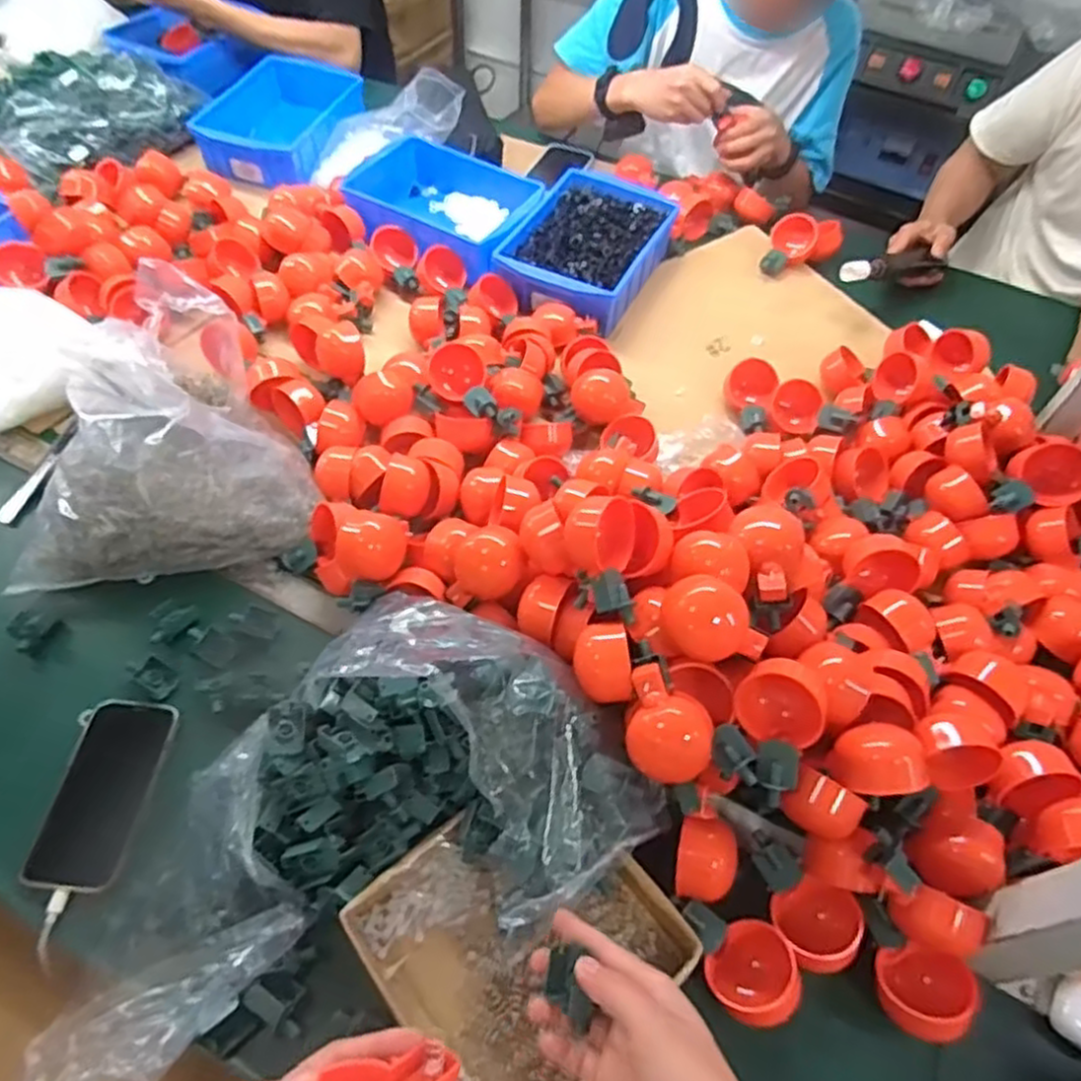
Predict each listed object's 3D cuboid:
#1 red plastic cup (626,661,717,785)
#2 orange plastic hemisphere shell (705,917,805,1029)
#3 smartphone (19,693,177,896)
[{"bbox_3d":[0.097,0.136,0.549,0.060,0.040,0.081,5,94,12],"label":"red plastic cup"},{"bbox_3d":[0.150,0.314,0.528,0.060,0.050,0.065,-14,57,-14],"label":"orange plastic hemisphere shell"},{"bbox_3d":[-0.358,0.204,0.600,0.074,0.014,0.150,8,55,1],"label":"smartphone"}]

